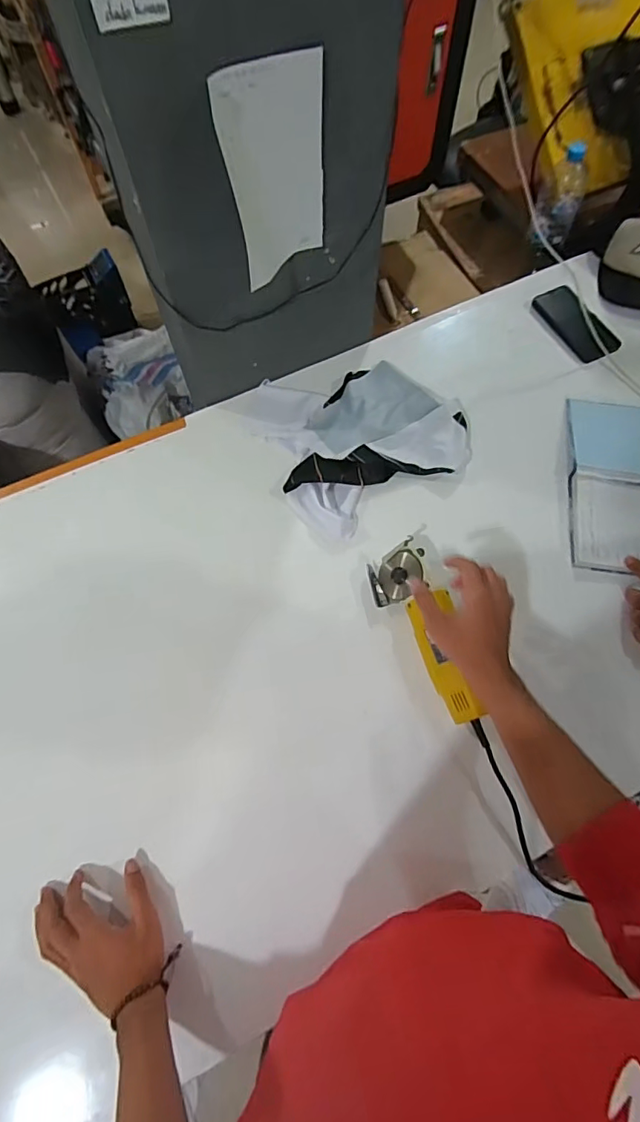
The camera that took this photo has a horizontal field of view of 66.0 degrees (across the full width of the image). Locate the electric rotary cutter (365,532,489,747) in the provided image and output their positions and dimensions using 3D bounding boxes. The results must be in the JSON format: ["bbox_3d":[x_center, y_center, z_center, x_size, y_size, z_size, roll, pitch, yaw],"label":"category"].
[{"bbox_3d":[0.143,0.103,0.648,0.080,0.063,0.268,-17,68,-6],"label":"electric rotary cutter"}]

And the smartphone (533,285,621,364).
[{"bbox_3d":[0.467,-0.437,0.899,0.078,0.016,0.164,-33,74,2],"label":"smartphone"}]

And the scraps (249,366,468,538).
[{"bbox_3d":[0.055,-0.221,0.805,0.308,0.041,0.309,-31,70,-11],"label":"scraps"}]

